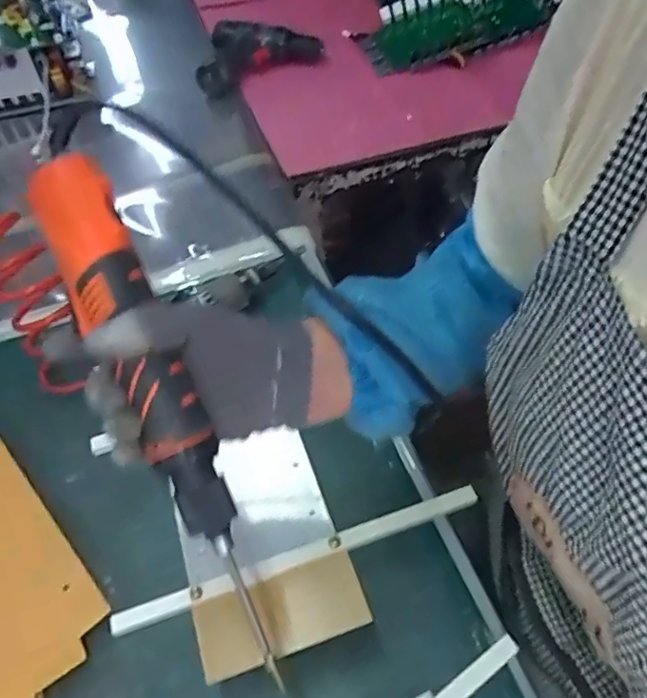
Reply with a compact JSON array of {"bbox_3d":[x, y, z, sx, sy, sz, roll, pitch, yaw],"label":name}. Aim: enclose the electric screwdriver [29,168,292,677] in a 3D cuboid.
[{"bbox_3d":[-0.089,0.038,0.342,0.042,0.043,0.302,-24,89,-14],"label":"electric screwdriver"}]

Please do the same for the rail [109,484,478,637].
[{"bbox_3d":[-0.016,0.158,0.455,0.284,0.012,0.014,-17,54,-10],"label":"rail"}]

